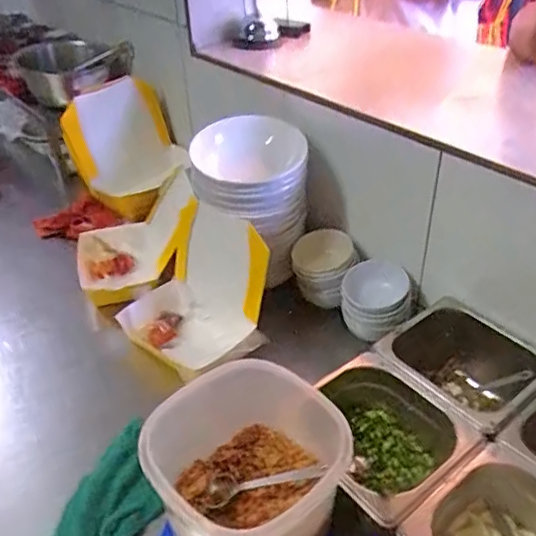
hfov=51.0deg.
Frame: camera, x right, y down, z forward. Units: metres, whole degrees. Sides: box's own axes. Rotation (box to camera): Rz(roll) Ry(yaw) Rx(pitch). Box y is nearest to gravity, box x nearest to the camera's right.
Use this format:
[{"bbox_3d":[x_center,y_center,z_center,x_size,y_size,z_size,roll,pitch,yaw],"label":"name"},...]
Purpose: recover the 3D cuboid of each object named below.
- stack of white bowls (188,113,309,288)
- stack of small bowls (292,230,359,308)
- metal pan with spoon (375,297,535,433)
[{"bbox_3d":[-0.025,-0.101,0.882,0.162,0.218,0.164,19,43,27],"label":"stack of white bowls"},{"bbox_3d":[0.088,-0.001,0.880,0.094,0.088,0.085,-3,37,1],"label":"stack of small bowls"},{"bbox_3d":[0.255,0.133,0.720,0.162,0.101,0.176,-28,43,-29],"label":"metal pan with spoon"}]

